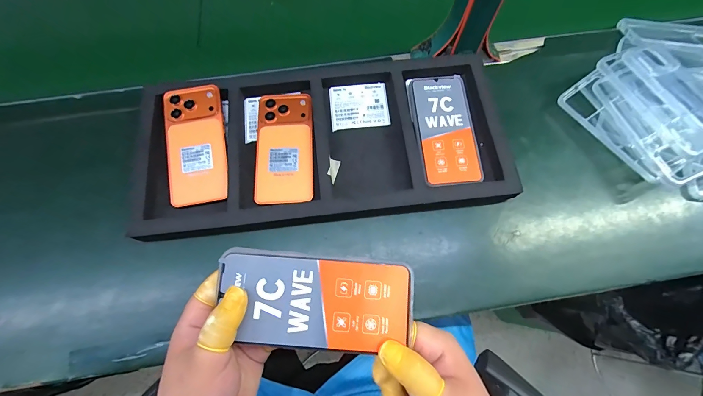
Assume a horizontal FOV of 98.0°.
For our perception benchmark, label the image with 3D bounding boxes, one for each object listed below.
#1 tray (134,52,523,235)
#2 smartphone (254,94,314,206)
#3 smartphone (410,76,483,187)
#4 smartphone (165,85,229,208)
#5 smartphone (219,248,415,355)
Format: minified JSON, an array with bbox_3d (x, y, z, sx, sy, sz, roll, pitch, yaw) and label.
[{"bbox_3d":[-0.039,-0.078,0.416,0.491,0.039,0.230,-6,70,-1],"label":"tray"},{"bbox_3d":[-0.089,-0.070,0.413,0.074,0.008,0.163,-2,70,0],"label":"smartphone"},{"bbox_3d":[0.126,-0.095,0.415,0.073,0.008,0.161,-5,70,-1],"label":"smartphone"},{"bbox_3d":[-0.204,-0.072,0.402,0.077,0.014,0.161,-7,79,-3],"label":"smartphone"},{"bbox_3d":[-0.031,0.086,0.258,0.161,0.013,0.075,7,70,3],"label":"smartphone"}]

